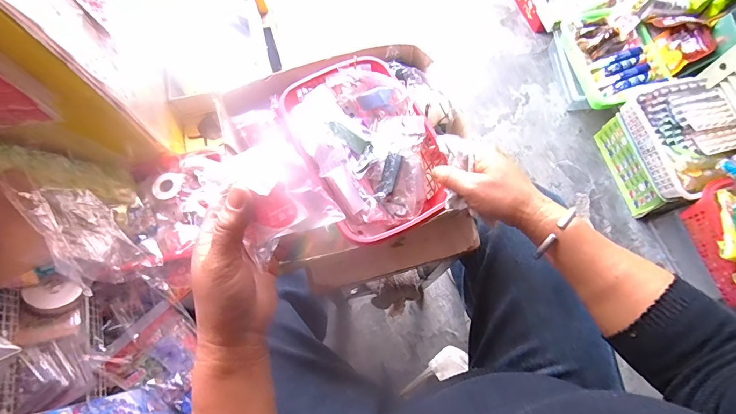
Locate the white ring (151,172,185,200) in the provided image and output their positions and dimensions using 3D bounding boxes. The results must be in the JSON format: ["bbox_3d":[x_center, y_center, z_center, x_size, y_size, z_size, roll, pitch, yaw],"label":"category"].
[{"bbox_3d":[-0.369,-0.041,0.707,0.051,0.011,0.057,16,72,7],"label":"white ring"}]

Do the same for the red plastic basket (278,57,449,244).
[{"bbox_3d":[0.000,-0.064,0.445,0.141,0.065,0.200,-23,72,-6],"label":"red plastic basket"}]

